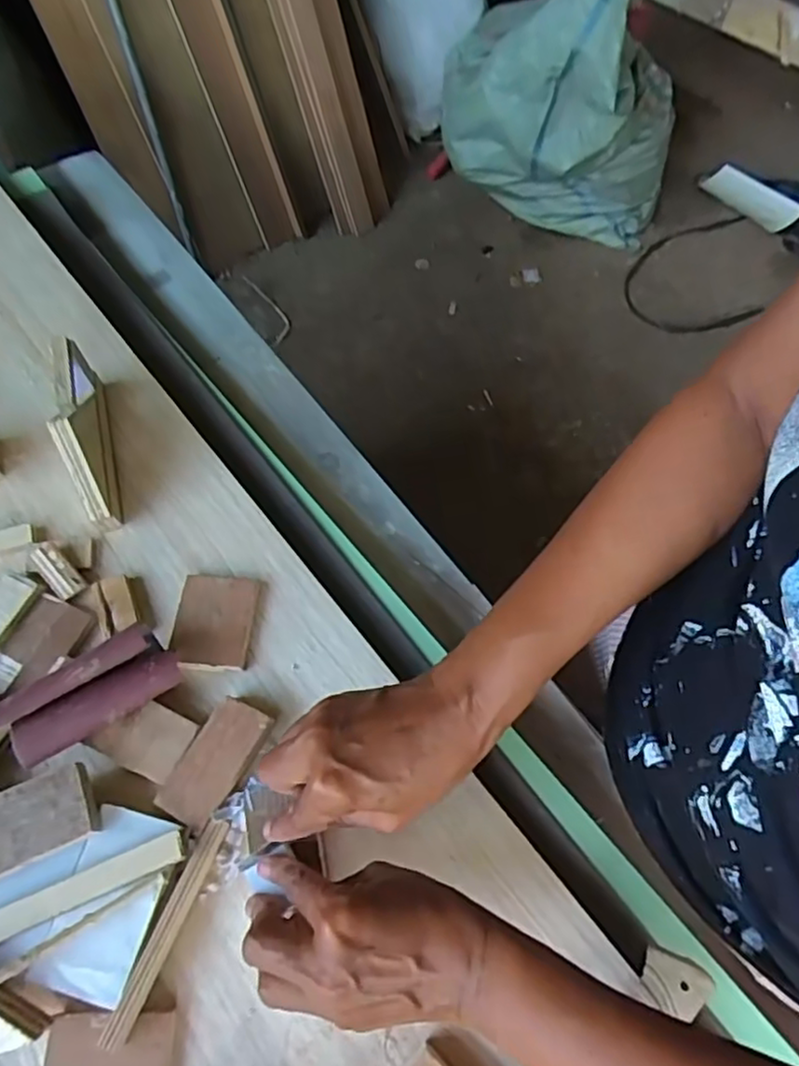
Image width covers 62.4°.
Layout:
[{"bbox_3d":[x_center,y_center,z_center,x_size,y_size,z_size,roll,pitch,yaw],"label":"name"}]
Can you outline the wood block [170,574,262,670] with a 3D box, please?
[{"bbox_3d":[-0.125,0.060,0.450,0.051,0.007,0.063,5,64,3],"label":"wood block"}]

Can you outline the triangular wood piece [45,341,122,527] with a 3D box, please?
[{"bbox_3d":[-0.228,-0.075,0.477,0.020,0.069,0.127,-14,65,-7],"label":"triangular wood piece"}]

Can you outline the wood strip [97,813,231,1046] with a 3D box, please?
[{"bbox_3d":[-0.129,0.217,0.365,0.012,0.011,0.115,19,66,9],"label":"wood strip"}]

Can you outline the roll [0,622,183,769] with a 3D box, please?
[{"bbox_3d":[-0.191,0.098,0.403,0.102,0.020,0.044,-31,93,-15],"label":"roll"}]

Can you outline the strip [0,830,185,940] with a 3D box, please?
[{"bbox_3d":[-0.176,0.196,0.363,0.113,0.005,0.015,-21,72,-8],"label":"strip"}]

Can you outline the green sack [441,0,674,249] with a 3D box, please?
[{"bbox_3d":[0.403,-1.063,1.585,0.567,0.559,0.402,7,62,4],"label":"green sack"}]

